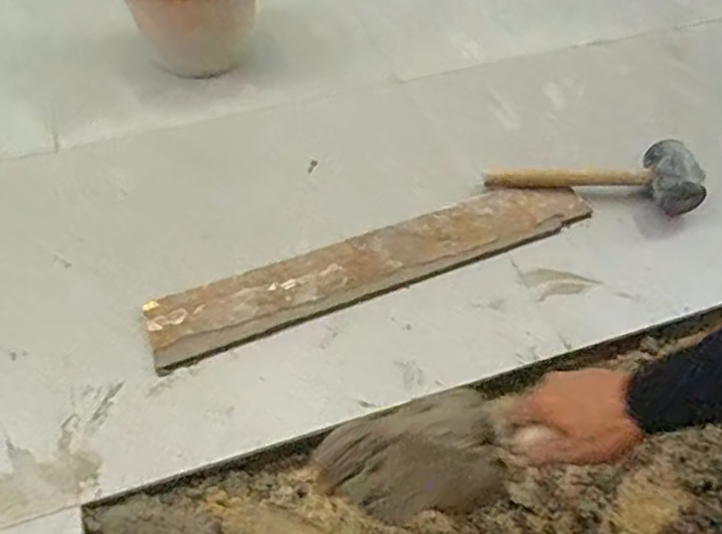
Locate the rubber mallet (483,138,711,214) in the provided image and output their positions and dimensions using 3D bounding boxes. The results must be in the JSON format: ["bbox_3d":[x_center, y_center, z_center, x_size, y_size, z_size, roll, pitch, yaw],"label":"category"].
[{"bbox_3d":[0.345,-0.147,0.955,0.309,0.065,0.105,7,53,5],"label":"rubber mallet"}]

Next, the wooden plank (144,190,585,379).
[{"bbox_3d":[0.023,-0.013,0.890,0.629,0.017,0.114,-20,55,-15],"label":"wooden plank"}]

